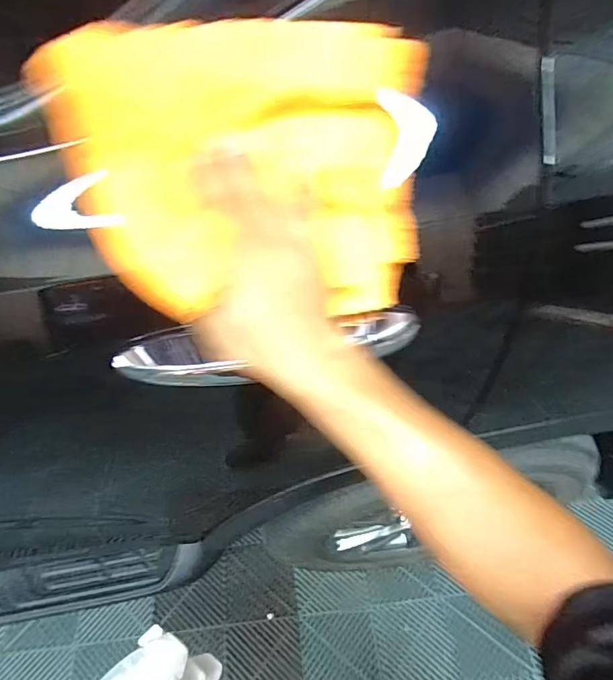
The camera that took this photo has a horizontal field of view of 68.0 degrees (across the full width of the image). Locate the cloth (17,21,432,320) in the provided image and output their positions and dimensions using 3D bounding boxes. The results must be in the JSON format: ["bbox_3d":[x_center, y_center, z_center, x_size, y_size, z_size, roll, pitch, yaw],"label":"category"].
[{"bbox_3d":[-0.035,-0.101,0.280,0.223,0.173,0.050,-2,17,-8],"label":"cloth"}]

